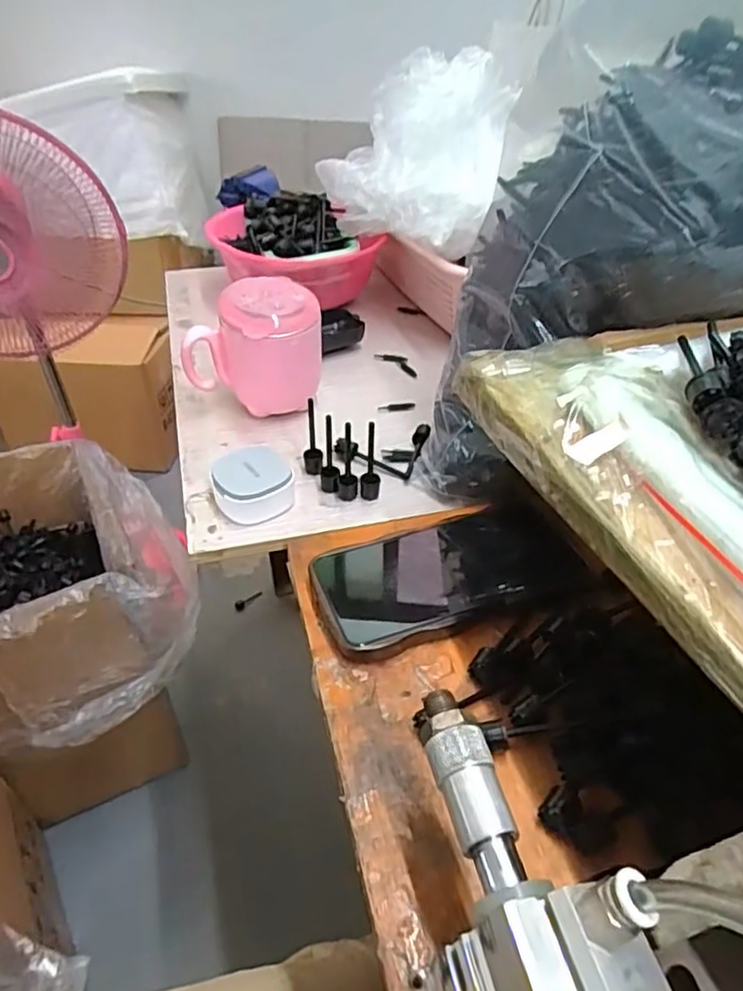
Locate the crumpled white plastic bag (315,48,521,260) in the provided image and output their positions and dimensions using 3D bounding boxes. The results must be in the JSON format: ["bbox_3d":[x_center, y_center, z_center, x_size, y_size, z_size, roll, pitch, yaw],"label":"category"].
[{"bbox_3d":[0.048,-0.317,0.590,0.186,0.160,0.081,23,19,20],"label":"crumpled white plastic bag"}]

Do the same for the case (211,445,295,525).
[{"bbox_3d":[-0.084,-0.008,0.456,0.054,0.032,0.055,-9,42,-12],"label":"case"}]

